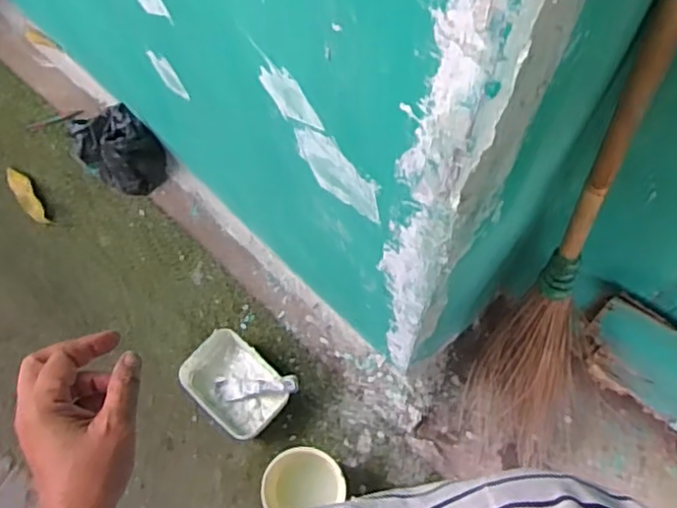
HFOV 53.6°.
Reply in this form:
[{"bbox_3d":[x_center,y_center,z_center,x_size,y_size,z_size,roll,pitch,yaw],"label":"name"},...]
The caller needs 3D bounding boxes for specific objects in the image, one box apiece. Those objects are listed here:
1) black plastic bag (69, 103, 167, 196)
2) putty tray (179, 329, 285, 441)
[{"bbox_3d":[-0.486,-0.234,1.498,0.186,0.135,0.147,36,74,14],"label":"black plastic bag"},{"bbox_3d":[-0.209,0.265,1.352,0.207,0.077,0.152,40,76,15],"label":"putty tray"}]

